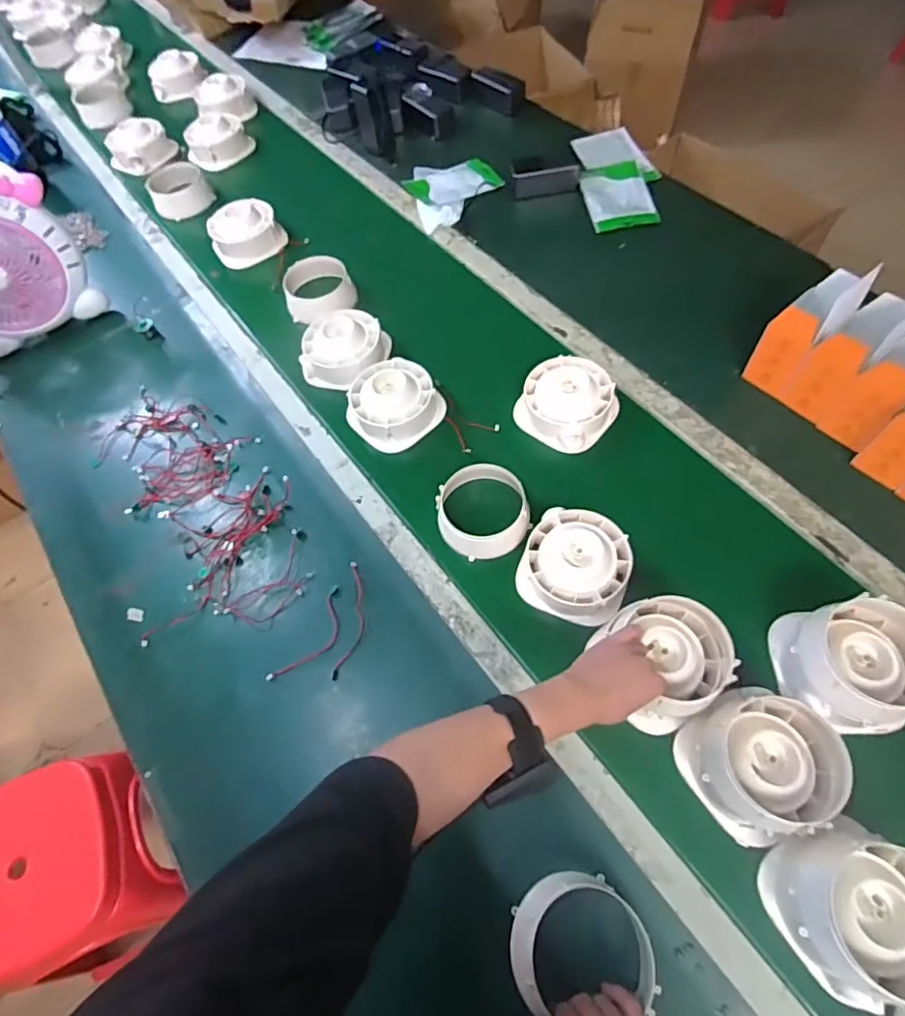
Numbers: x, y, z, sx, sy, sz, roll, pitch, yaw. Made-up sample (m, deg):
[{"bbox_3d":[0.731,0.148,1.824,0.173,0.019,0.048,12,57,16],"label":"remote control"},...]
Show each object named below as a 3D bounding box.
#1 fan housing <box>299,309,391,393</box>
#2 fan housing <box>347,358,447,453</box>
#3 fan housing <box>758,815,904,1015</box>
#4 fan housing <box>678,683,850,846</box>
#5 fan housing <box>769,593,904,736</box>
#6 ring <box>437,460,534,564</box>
[{"bbox_3d":[-0.183,-0.267,0.922,0.126,0.073,0.128,-2,61,3],"label":"fan housing"},{"bbox_3d":[-0.092,-0.167,0.861,0.129,0.060,0.128,-40,66,-16],"label":"fan housing"},{"bbox_3d":[0.381,0.372,0.510,0.126,0.096,0.128,-14,61,-4],"label":"fan housing"},{"bbox_3d":[0.325,0.259,0.577,0.137,0.091,0.129,-2,61,3],"label":"fan housing"},{"bbox_3d":[0.447,0.173,0.616,0.127,0.088,0.134,-2,61,3],"label":"fan housing"},{"bbox_3d":[0.041,0.004,0.763,0.118,0.058,0.124,-2,61,3],"label":"ring"}]

